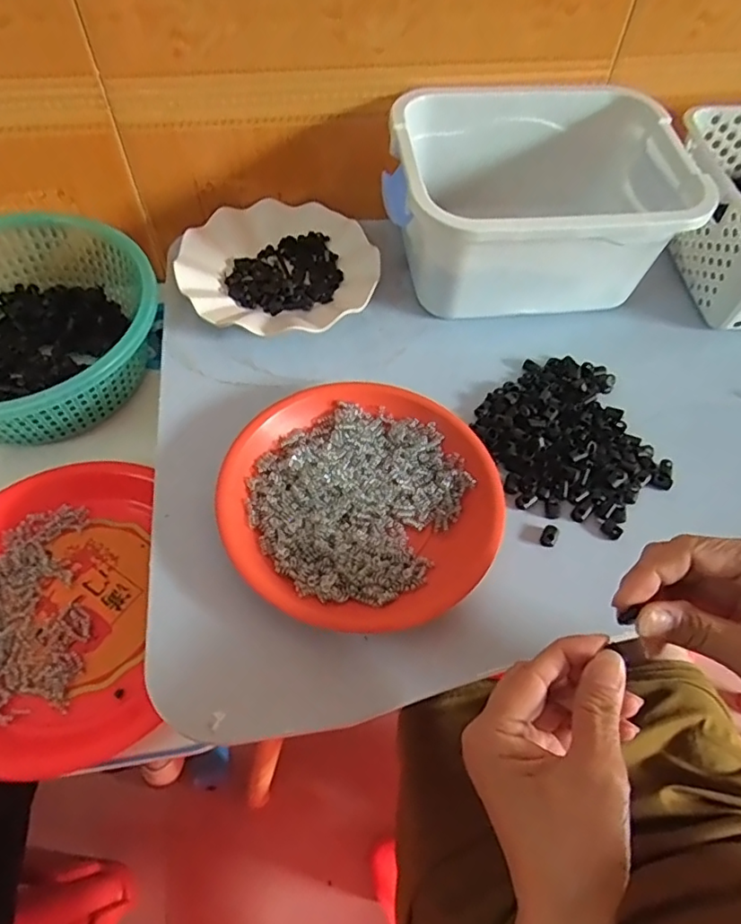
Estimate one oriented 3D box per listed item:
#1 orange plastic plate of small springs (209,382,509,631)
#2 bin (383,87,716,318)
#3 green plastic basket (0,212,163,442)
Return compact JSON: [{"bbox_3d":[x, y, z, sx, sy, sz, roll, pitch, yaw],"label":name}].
[{"bbox_3d":[-0.006,0.025,0.416,0.190,0.023,0.188,1,58,-2],"label":"orange plastic plate of small springs"},{"bbox_3d":[0.147,-0.236,0.537,0.247,0.117,0.198,-6,59,-6],"label":"bin"},{"bbox_3d":[-0.316,-0.120,0.529,0.227,0.084,0.214,-39,67,-23],"label":"green plastic basket"}]

